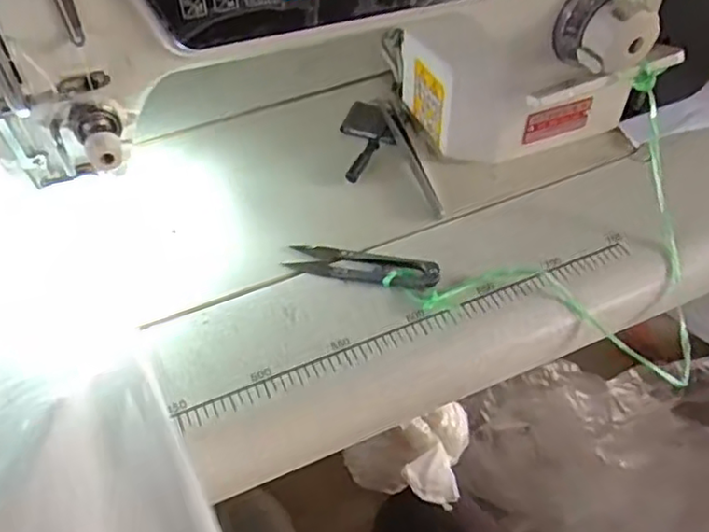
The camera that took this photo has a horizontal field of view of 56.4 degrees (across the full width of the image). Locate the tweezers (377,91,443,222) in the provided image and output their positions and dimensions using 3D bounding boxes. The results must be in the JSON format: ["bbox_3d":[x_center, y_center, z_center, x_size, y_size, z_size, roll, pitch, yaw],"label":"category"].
[{"bbox_3d":[0.043,-0.086,0.492,0.015,0.010,0.129,-15,50,-10],"label":"tweezers"}]

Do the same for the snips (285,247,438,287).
[{"bbox_3d":[0.005,0.001,0.429,0.099,0.011,0.022,11,51,12],"label":"snips"}]

